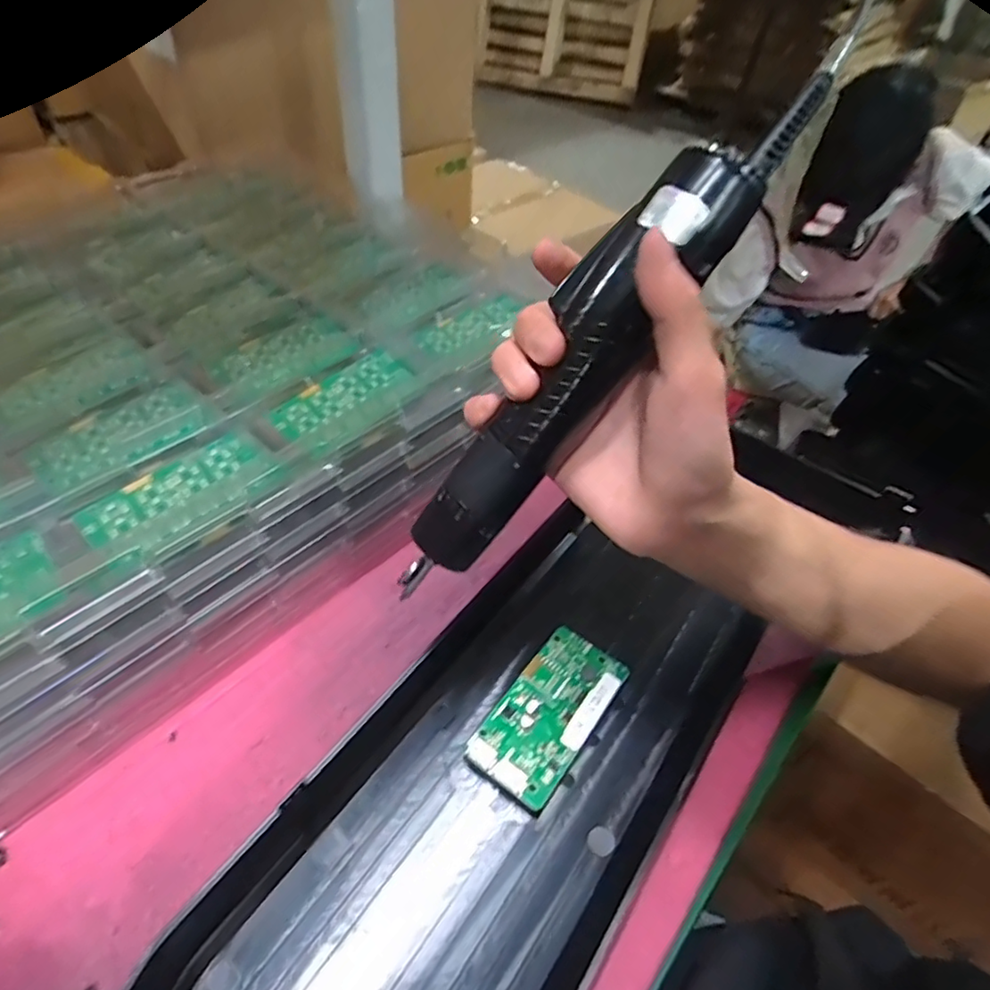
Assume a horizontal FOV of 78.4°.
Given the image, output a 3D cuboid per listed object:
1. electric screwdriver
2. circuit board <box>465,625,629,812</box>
[{"bbox_3d":[0.036,-0.056,0.257,0.040,0.243,0.036,46,16,32],"label":"electric screwdriver"},{"bbox_3d":[0.030,0.116,0.328,0.047,0.014,0.095,31,52,22],"label":"circuit board"}]

